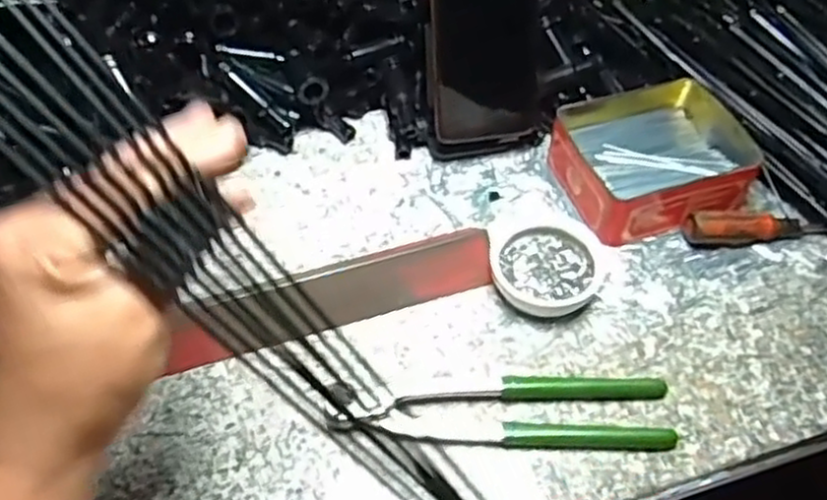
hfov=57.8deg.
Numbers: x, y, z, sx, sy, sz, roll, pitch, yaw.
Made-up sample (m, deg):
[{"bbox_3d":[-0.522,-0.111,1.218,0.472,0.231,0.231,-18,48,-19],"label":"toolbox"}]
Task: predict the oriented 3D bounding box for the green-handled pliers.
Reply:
[{"bbox_3d":[0.051,0.094,0.438,0.194,0.013,0.044,0,52,0],"label":"green-handled pliers"}]

